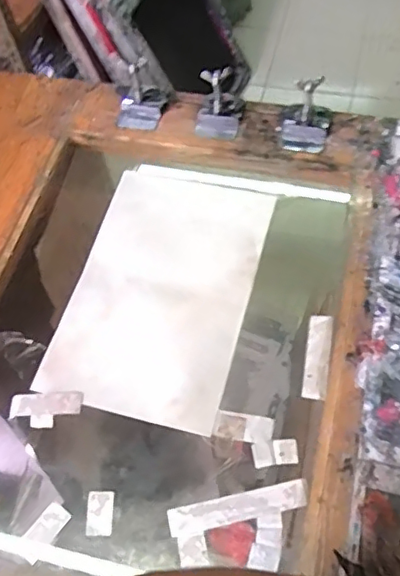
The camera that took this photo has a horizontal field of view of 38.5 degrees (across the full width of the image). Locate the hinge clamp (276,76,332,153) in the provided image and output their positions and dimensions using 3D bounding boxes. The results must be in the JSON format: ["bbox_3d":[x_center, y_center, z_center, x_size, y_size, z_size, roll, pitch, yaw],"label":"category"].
[{"bbox_3d":[0.140,-0.234,0.752,0.069,0.082,0.071,8,62,9],"label":"hinge clamp"}]

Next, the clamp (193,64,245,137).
[{"bbox_3d":[0.027,-0.259,0.779,0.064,0.081,0.073,10,62,10],"label":"clamp"}]

